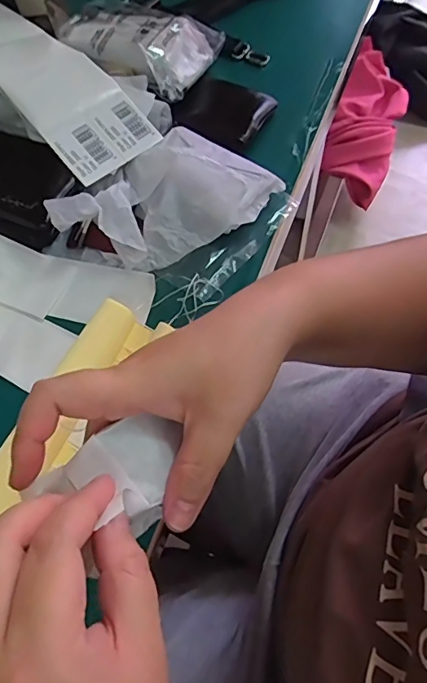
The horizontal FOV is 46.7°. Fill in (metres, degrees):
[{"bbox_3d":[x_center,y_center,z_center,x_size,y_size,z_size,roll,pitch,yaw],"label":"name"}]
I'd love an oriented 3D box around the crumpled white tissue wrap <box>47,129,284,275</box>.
[{"bbox_3d":[-0.039,-0.131,0.454,0.129,0.052,0.176,36,72,18],"label":"crumpled white tissue wrap"}]

